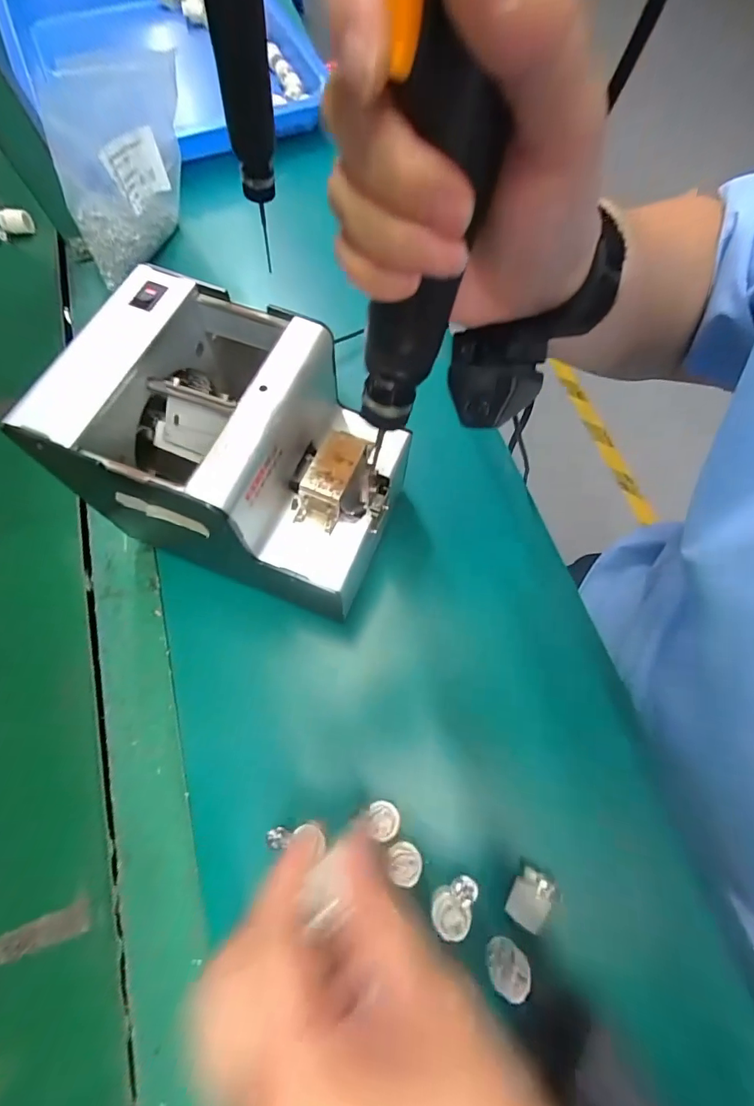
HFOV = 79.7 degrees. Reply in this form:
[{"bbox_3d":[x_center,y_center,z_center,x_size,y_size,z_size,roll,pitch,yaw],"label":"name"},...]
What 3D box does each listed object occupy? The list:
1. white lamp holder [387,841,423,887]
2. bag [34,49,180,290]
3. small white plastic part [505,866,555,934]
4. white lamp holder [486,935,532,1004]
[{"bbox_3d":[0.016,0.179,0.262,0.020,0.010,0.019,-1,70,2],"label":"white lamp holder"},{"bbox_3d":[-0.226,-0.353,0.422,0.148,0.145,0.048,-36,72,-10],"label":"bag"},{"bbox_3d":[0.088,0.197,0.257,0.017,0.015,0.027,33,74,13],"label":"small white plastic part"},{"bbox_3d":[0.070,0.222,0.242,0.022,0.018,0.019,43,77,16],"label":"white lamp holder"}]

